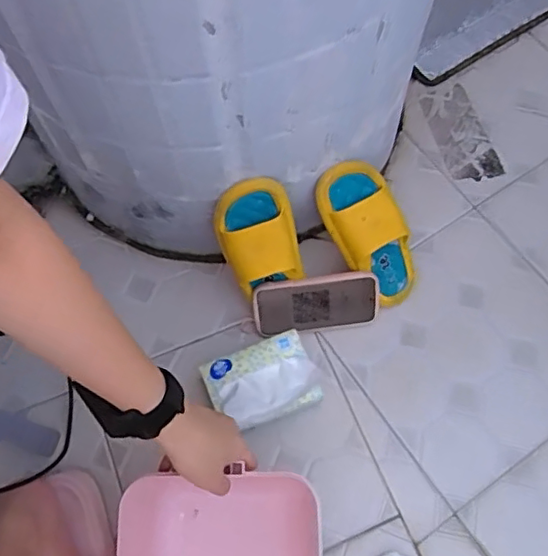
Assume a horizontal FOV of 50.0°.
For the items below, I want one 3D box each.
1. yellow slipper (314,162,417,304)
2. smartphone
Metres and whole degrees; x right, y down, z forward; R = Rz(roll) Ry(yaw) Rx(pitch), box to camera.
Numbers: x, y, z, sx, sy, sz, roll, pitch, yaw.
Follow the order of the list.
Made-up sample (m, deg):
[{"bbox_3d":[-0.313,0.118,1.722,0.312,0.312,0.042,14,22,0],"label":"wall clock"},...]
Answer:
[{"bbox_3d":[0.130,-0.054,0.744,0.093,0.056,0.206,-43,116,-18],"label":"yellow slipper"},{"bbox_3d":[0.055,0.033,0.763,0.160,0.080,0.012,-6,30,-3],"label":"smartphone"}]

